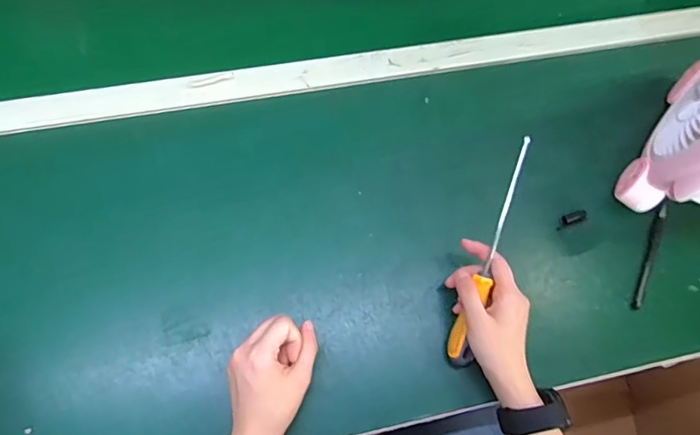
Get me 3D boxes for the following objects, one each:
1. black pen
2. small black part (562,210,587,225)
[{"bbox_3d":[0.347,0.043,0.574,0.013,0.007,0.136,23,70,6],"label":"black pen"},{"bbox_3d":[0.264,0.000,0.585,0.030,0.007,0.012,-16,71,-8],"label":"small black part"}]

